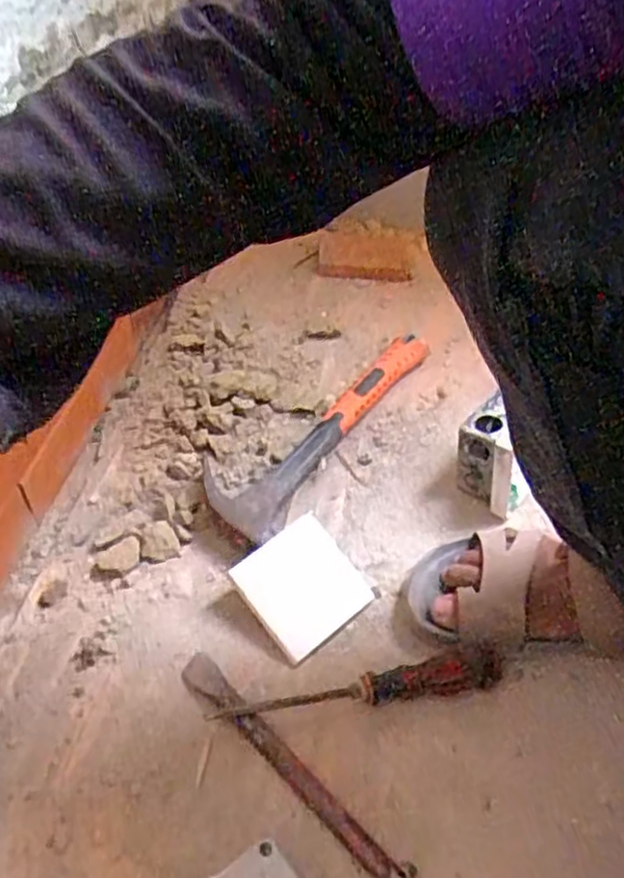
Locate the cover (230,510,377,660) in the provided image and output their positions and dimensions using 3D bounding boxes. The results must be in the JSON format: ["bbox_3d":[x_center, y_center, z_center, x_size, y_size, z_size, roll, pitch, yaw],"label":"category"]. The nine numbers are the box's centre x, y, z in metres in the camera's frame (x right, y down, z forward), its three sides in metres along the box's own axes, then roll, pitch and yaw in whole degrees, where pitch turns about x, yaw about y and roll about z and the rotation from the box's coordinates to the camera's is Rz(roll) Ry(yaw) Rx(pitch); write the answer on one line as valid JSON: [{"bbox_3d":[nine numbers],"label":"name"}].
[{"bbox_3d":[-0.005,0.115,0.569,0.095,0.011,0.089,-31,79,-33],"label":"cover"}]

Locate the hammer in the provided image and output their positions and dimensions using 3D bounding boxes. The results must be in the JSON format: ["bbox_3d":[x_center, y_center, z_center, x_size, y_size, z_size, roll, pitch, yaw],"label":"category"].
[{"bbox_3d":[0.002,-0.025,0.691,0.094,0.033,0.309,28,52,20],"label":"hammer"}]

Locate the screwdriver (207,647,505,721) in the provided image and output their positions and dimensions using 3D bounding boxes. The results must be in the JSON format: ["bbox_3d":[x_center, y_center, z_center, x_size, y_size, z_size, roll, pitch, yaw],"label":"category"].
[{"bbox_3d":[0.034,0.180,0.515,0.211,0.023,0.027,-5,48,-8],"label":"screwdriver"}]

